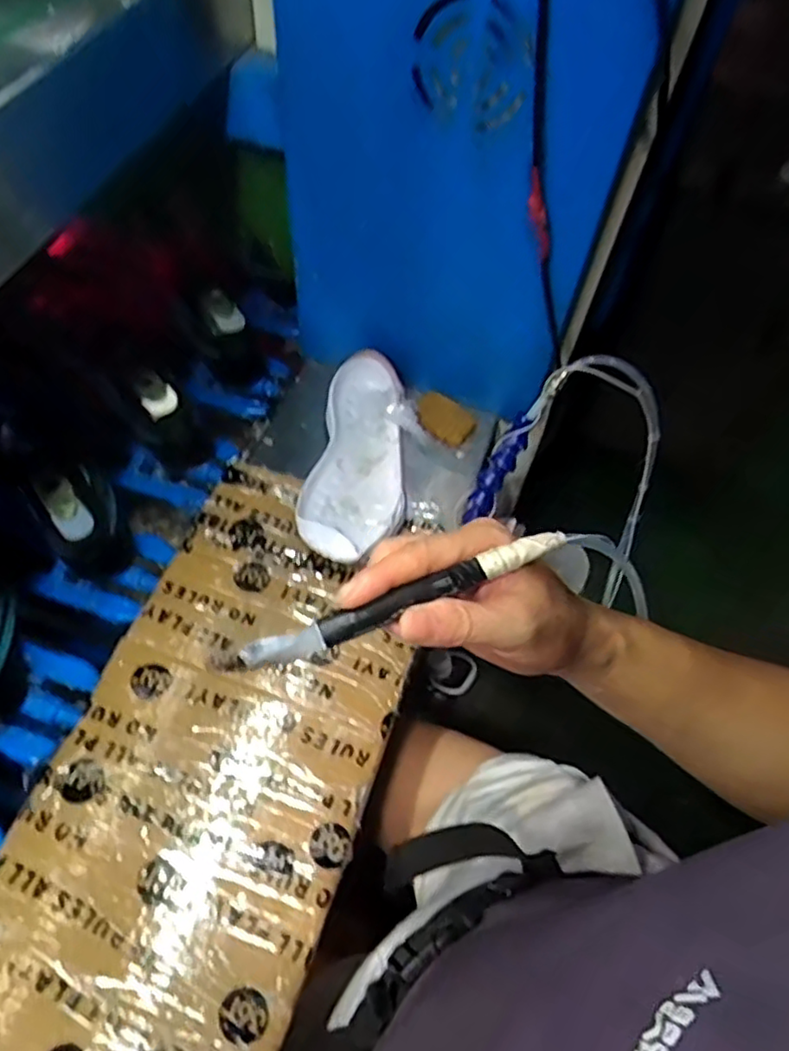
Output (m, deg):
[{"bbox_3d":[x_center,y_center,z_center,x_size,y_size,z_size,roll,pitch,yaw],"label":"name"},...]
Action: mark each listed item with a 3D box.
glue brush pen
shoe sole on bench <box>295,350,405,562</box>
[{"bbox_3d":[0.003,0.035,0.313,0.174,0.017,0.012,-20,56,-15],"label":"glue brush pen"},{"bbox_3d":[-0.038,-0.068,0.675,0.101,0.046,0.249,0,54,2],"label":"shoe sole on bench"}]

